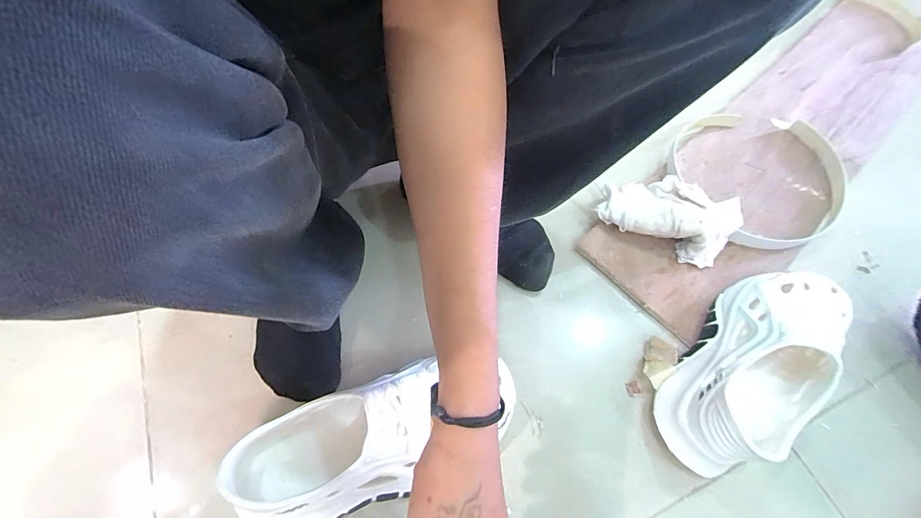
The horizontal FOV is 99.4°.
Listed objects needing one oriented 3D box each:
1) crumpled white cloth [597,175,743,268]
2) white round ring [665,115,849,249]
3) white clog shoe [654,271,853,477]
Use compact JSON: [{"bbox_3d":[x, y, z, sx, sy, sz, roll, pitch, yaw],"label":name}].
[{"bbox_3d":[0.271,-0.066,0.512,0.158,0.052,0.102,25,63,10],"label":"crumpled white cloth"},{"bbox_3d":[0.432,-0.132,0.569,0.273,0.033,0.239,-23,65,-15],"label":"white round ring"},{"bbox_3d":[0.309,0.105,0.406,0.108,0.089,0.258,40,67,17],"label":"white clog shoe"}]

